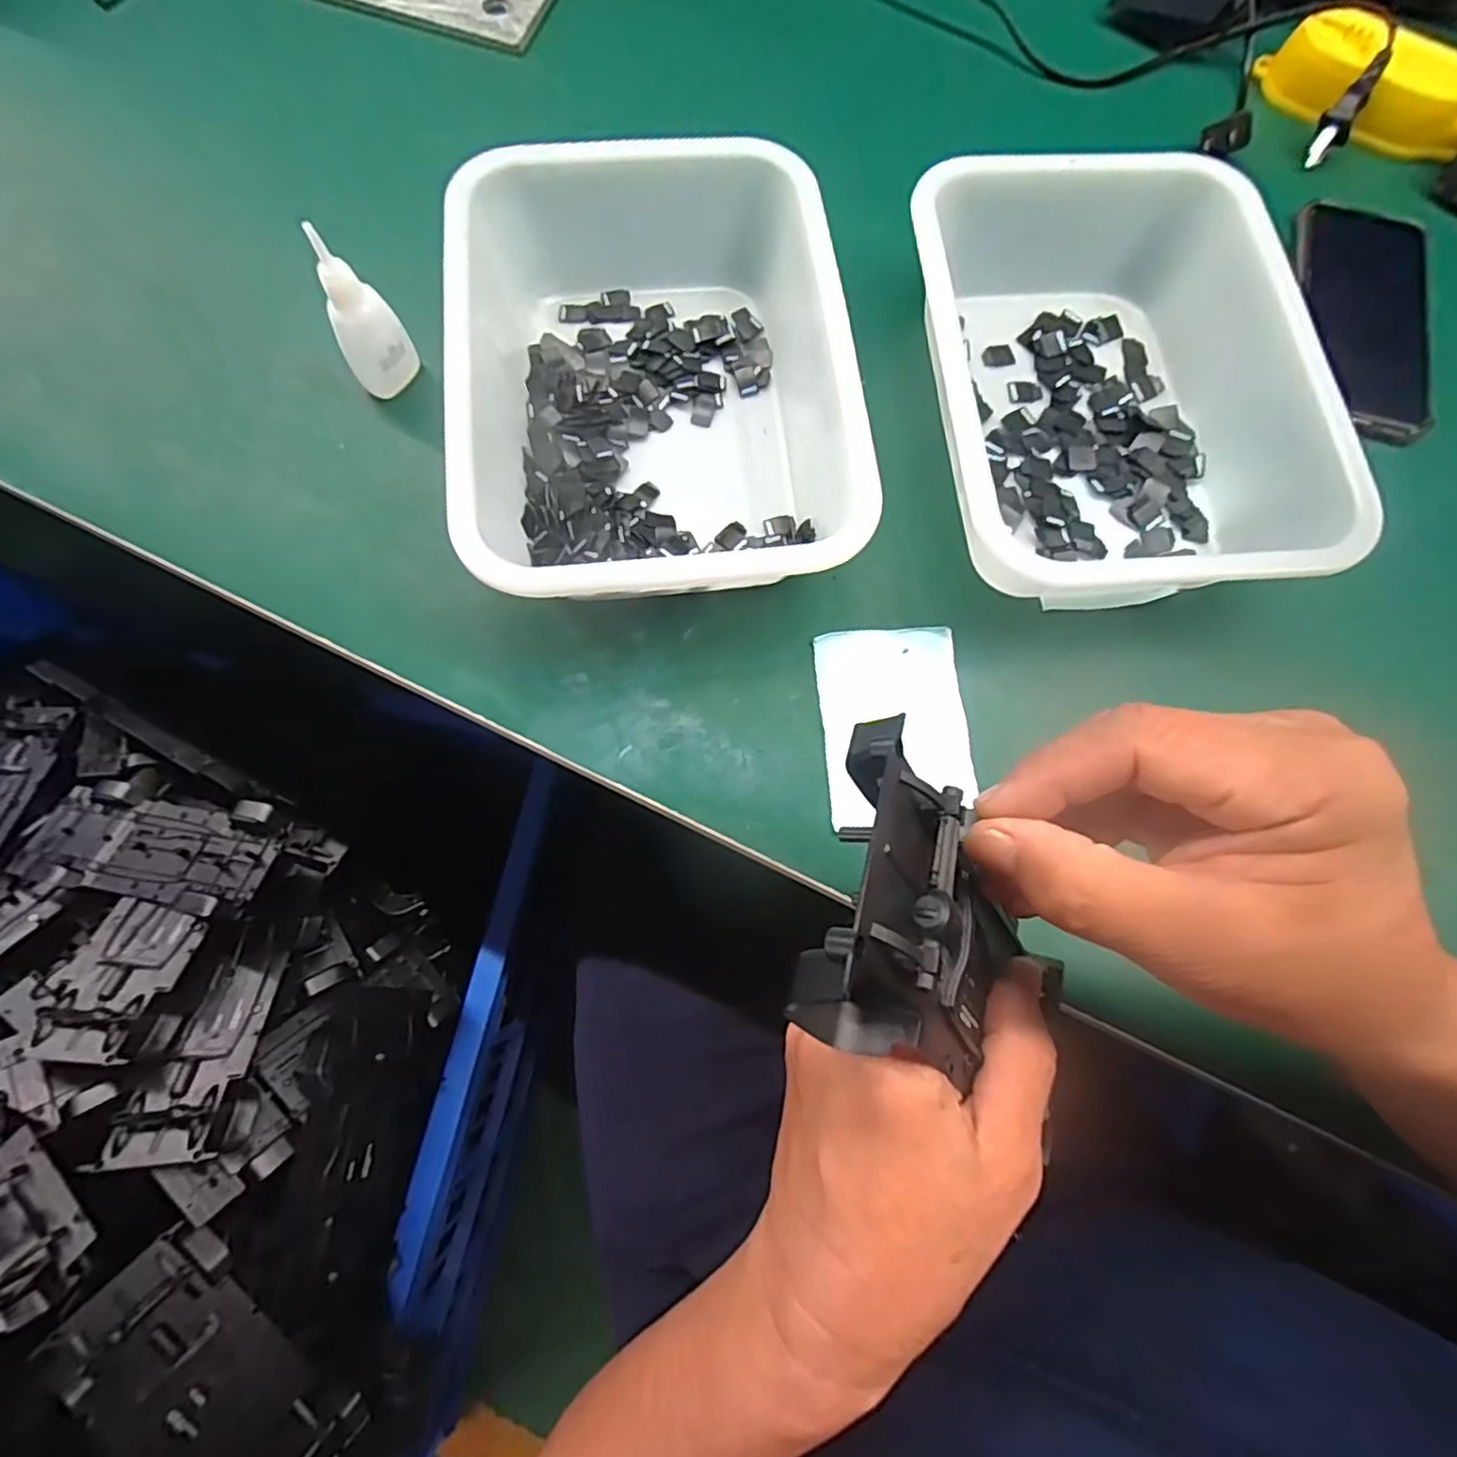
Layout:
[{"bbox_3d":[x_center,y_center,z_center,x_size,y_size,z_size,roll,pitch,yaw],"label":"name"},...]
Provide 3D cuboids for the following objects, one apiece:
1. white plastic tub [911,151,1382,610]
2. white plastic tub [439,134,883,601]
[{"bbox_3d":[0.191,-0.176,0.340,0.181,0.062,0.241,-4,75,-3],"label":"white plastic tub"},{"bbox_3d":[-0.037,-0.175,0.333,0.180,0.064,0.236,-6,75,-4],"label":"white plastic tub"}]

